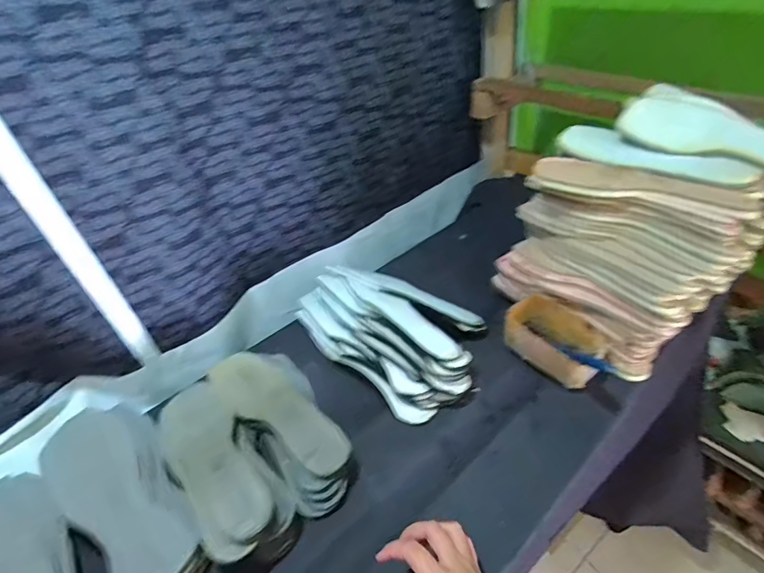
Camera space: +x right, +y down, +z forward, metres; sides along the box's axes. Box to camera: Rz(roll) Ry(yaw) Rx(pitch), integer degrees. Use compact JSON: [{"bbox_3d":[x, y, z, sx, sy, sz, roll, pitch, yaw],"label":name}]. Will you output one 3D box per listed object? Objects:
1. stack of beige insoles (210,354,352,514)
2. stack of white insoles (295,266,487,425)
[{"bbox_3d":[-0.122,0.162,0.569,0.106,0.048,0.254,-32,45,-27],"label":"stack of beige insoles"},{"bbox_3d":[0.011,0.058,0.669,0.179,0.067,0.306,-34,46,-29],"label":"stack of white insoles"}]

